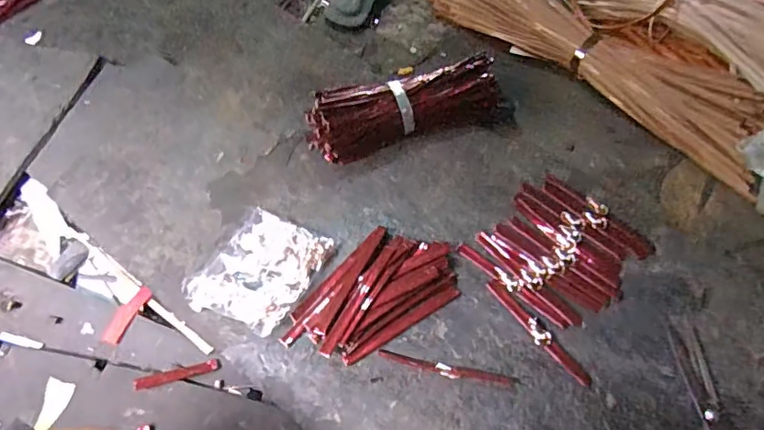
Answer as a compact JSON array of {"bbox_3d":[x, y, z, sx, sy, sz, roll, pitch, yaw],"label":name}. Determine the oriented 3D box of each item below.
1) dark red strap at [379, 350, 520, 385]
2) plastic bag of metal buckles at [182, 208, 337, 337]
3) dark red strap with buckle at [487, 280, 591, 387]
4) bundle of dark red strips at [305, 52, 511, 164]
[{"bbox_3d":[0.067,0.160,0.557,0.140,0.004,0.012,10,58,8],"label":"dark red strap"},{"bbox_3d":[-0.140,0.063,0.621,0.116,0.015,0.141,26,62,18],"label":"plastic bag of metal buckles"},{"bbox_3d":[0.165,0.122,0.571,0.018,0.004,0.140,-30,61,-16],"label":"dark red strap with buckle"},{"bbox_3d":[0.033,-0.138,0.710,0.266,0.062,0.082,-17,60,-4],"label":"bundle of dark red strips"}]

